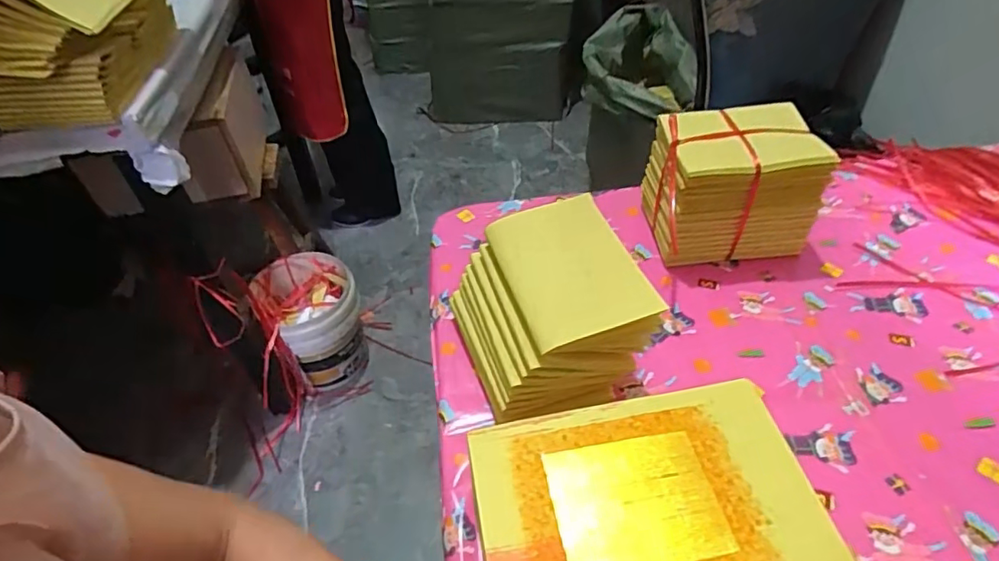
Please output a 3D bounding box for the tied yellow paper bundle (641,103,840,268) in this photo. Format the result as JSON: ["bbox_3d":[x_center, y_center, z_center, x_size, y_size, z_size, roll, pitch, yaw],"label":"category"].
[{"bbox_3d":[0.262,-0.107,0.655,0.166,0.137,0.126,-2,46,2],"label":"tied yellow paper bundle"}]

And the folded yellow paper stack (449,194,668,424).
[{"bbox_3d":[0.043,0.020,0.533,0.145,0.121,0.153,-14,47,-10],"label":"folded yellow paper stack"}]

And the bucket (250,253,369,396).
[{"bbox_3d":[-0.467,0.116,1.494,0.223,0.277,0.252,-27,50,-20],"label":"bucket"}]

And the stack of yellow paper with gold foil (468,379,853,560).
[{"bbox_3d":[0.104,0.186,0.418,0.225,0.095,0.164,-9,47,-5],"label":"stack of yellow paper with gold foil"}]

